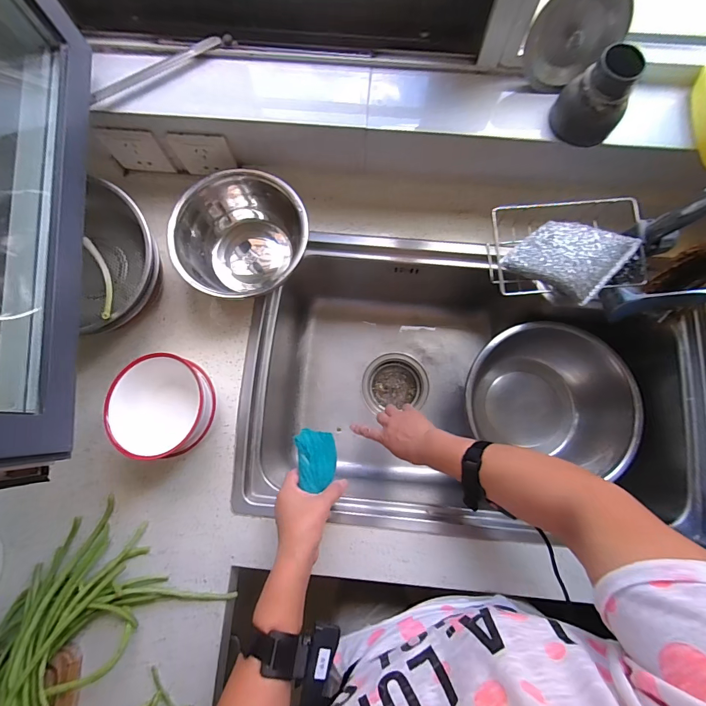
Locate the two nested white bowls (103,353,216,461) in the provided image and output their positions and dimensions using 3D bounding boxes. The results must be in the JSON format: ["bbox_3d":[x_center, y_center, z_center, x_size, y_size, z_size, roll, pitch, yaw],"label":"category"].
[{"bbox_3d":[-0.247,0.074,0.511,0.128,0.101,0.124,0,79,1],"label":"two nested white bowls"}]

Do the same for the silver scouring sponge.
[{"bbox_3d":[0.249,-0.116,0.435,0.110,0.022,0.089,43,97,30],"label":"silver scouring sponge"}]

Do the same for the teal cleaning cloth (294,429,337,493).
[{"bbox_3d":[-0.049,0.142,0.505,0.049,0.046,0.075,-12,79,-2],"label":"teal cleaning cloth"}]

